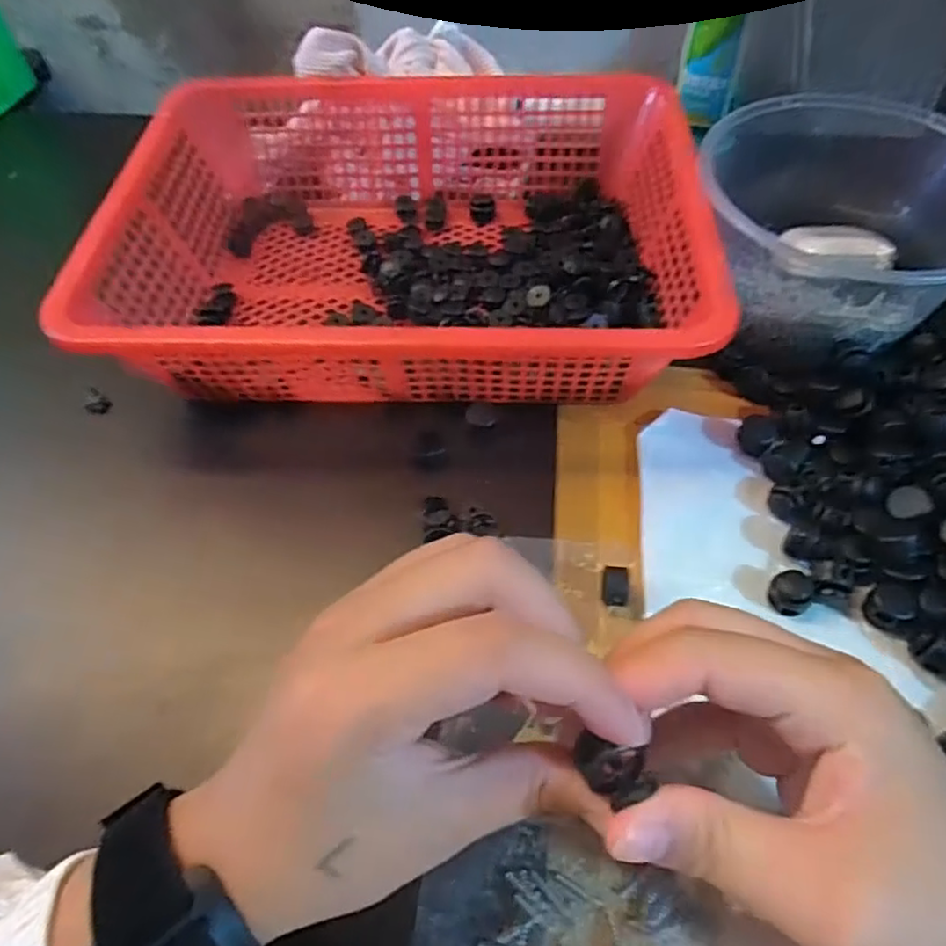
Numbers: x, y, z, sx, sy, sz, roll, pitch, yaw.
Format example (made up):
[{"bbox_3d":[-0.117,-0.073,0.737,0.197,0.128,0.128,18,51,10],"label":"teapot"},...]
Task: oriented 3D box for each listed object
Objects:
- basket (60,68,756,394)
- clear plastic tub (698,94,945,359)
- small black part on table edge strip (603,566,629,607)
[{"bbox_3d":[-0.036,-0.128,0.362,0.300,0.071,0.225,-3,56,0],"label":"basket"},{"bbox_3d":[0.185,-0.123,0.333,0.135,0.064,0.134,3,56,4],"label":"clear plastic tub"},{"bbox_3d":[0.060,0.047,0.273,0.010,0.007,0.015,2,56,4],"label":"small black part on table edge strip"}]

